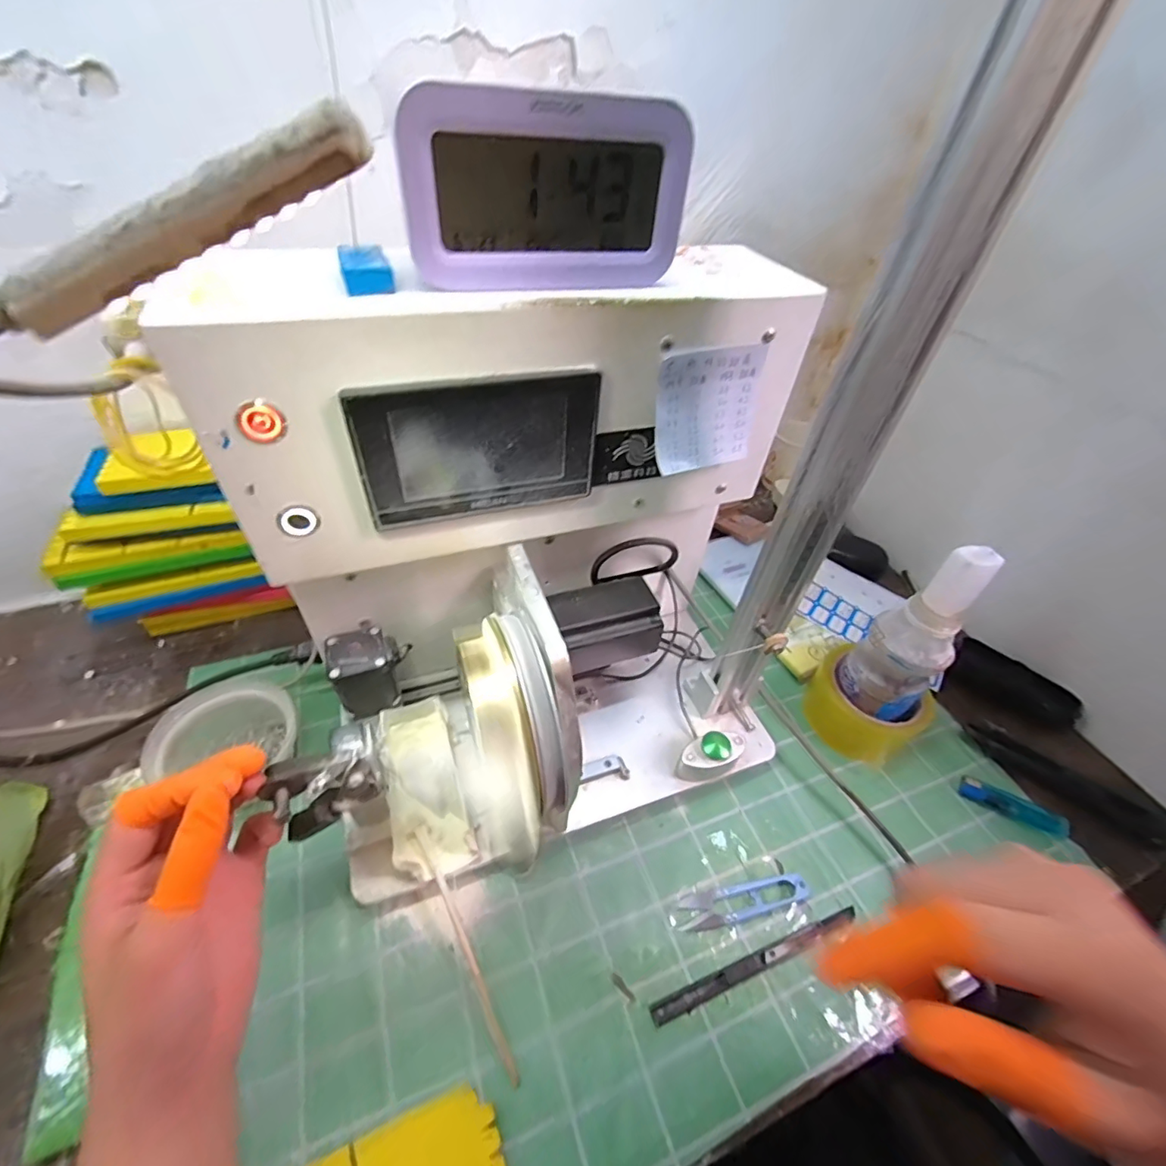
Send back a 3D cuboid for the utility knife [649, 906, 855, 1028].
[{"bbox_3d":[0.123,0.261,0.361,0.164,0.008,0.012,-12,49,-19],"label":"utility knife"}]

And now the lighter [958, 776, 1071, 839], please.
[{"bbox_3d":[0.370,0.193,0.449,0.082,0.013,0.020,25,48,16],"label":"lighter"}]

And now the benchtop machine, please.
[{"bbox_3d":[-0.015,0.000,0.351,0.340,0.327,0.214,-15,49,-20],"label":"benchtop machine"}]

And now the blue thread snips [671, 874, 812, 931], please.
[{"bbox_3d":[0.119,0.234,0.384,0.099,0.012,0.024,-5,47,-12],"label":"blue thread snips"}]

